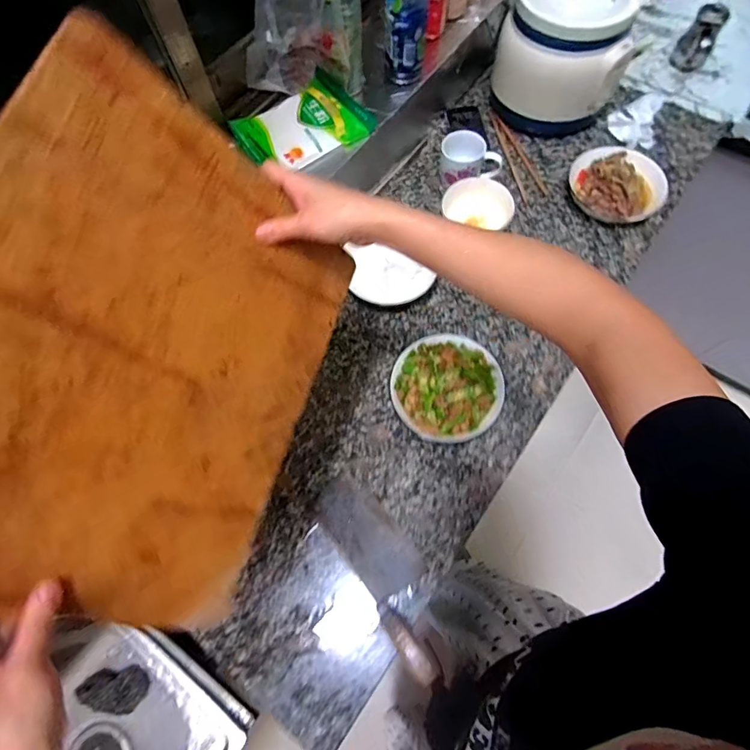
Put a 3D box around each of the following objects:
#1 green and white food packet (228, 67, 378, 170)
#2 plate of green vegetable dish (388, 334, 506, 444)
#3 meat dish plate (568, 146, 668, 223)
[{"bbox_3d":[-0.120,-0.423,0.719,0.210,0.028,0.138,-35,87,-12],"label":"green and white food packet"},{"bbox_3d":[0.110,0.016,0.668,0.163,0.061,0.169,-1,68,3],"label":"plate of green vegetable dish"},{"bbox_3d":[0.453,-0.364,0.803,0.172,0.044,0.175,-1,68,3],"label":"meat dish plate"}]

